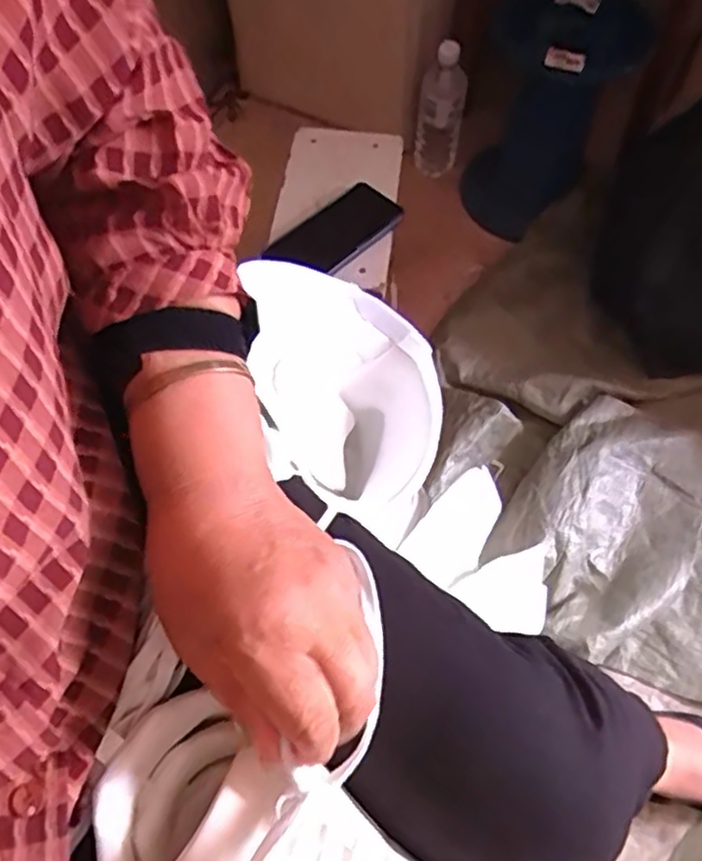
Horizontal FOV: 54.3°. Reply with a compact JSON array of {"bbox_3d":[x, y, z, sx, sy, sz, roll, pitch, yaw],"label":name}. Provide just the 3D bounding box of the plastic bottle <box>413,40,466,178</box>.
[{"bbox_3d":[0.132,-0.471,1.005,0.066,0.189,0.062,9,62,6],"label":"plastic bottle"}]

